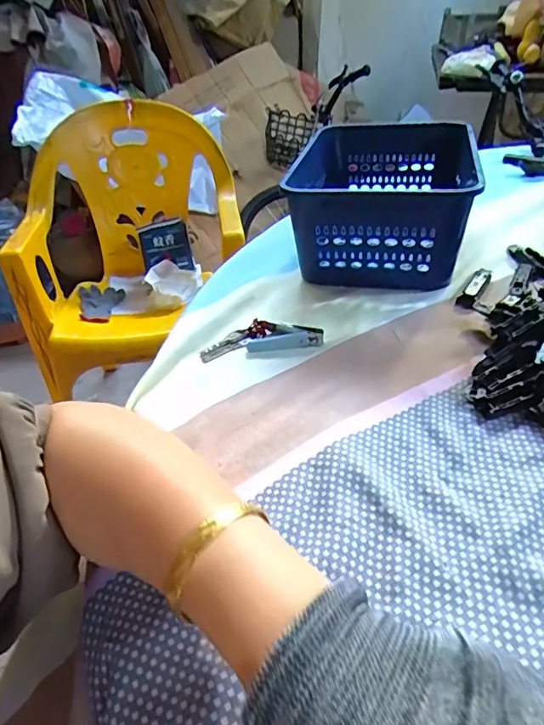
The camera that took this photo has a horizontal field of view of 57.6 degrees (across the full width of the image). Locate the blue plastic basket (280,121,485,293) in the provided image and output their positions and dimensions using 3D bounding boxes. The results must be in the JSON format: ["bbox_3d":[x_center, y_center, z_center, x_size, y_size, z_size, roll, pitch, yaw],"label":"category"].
[{"bbox_3d":[0.117,-0.180,0.533,0.163,0.093,0.247,7,40,13],"label":"blue plastic basket"}]

